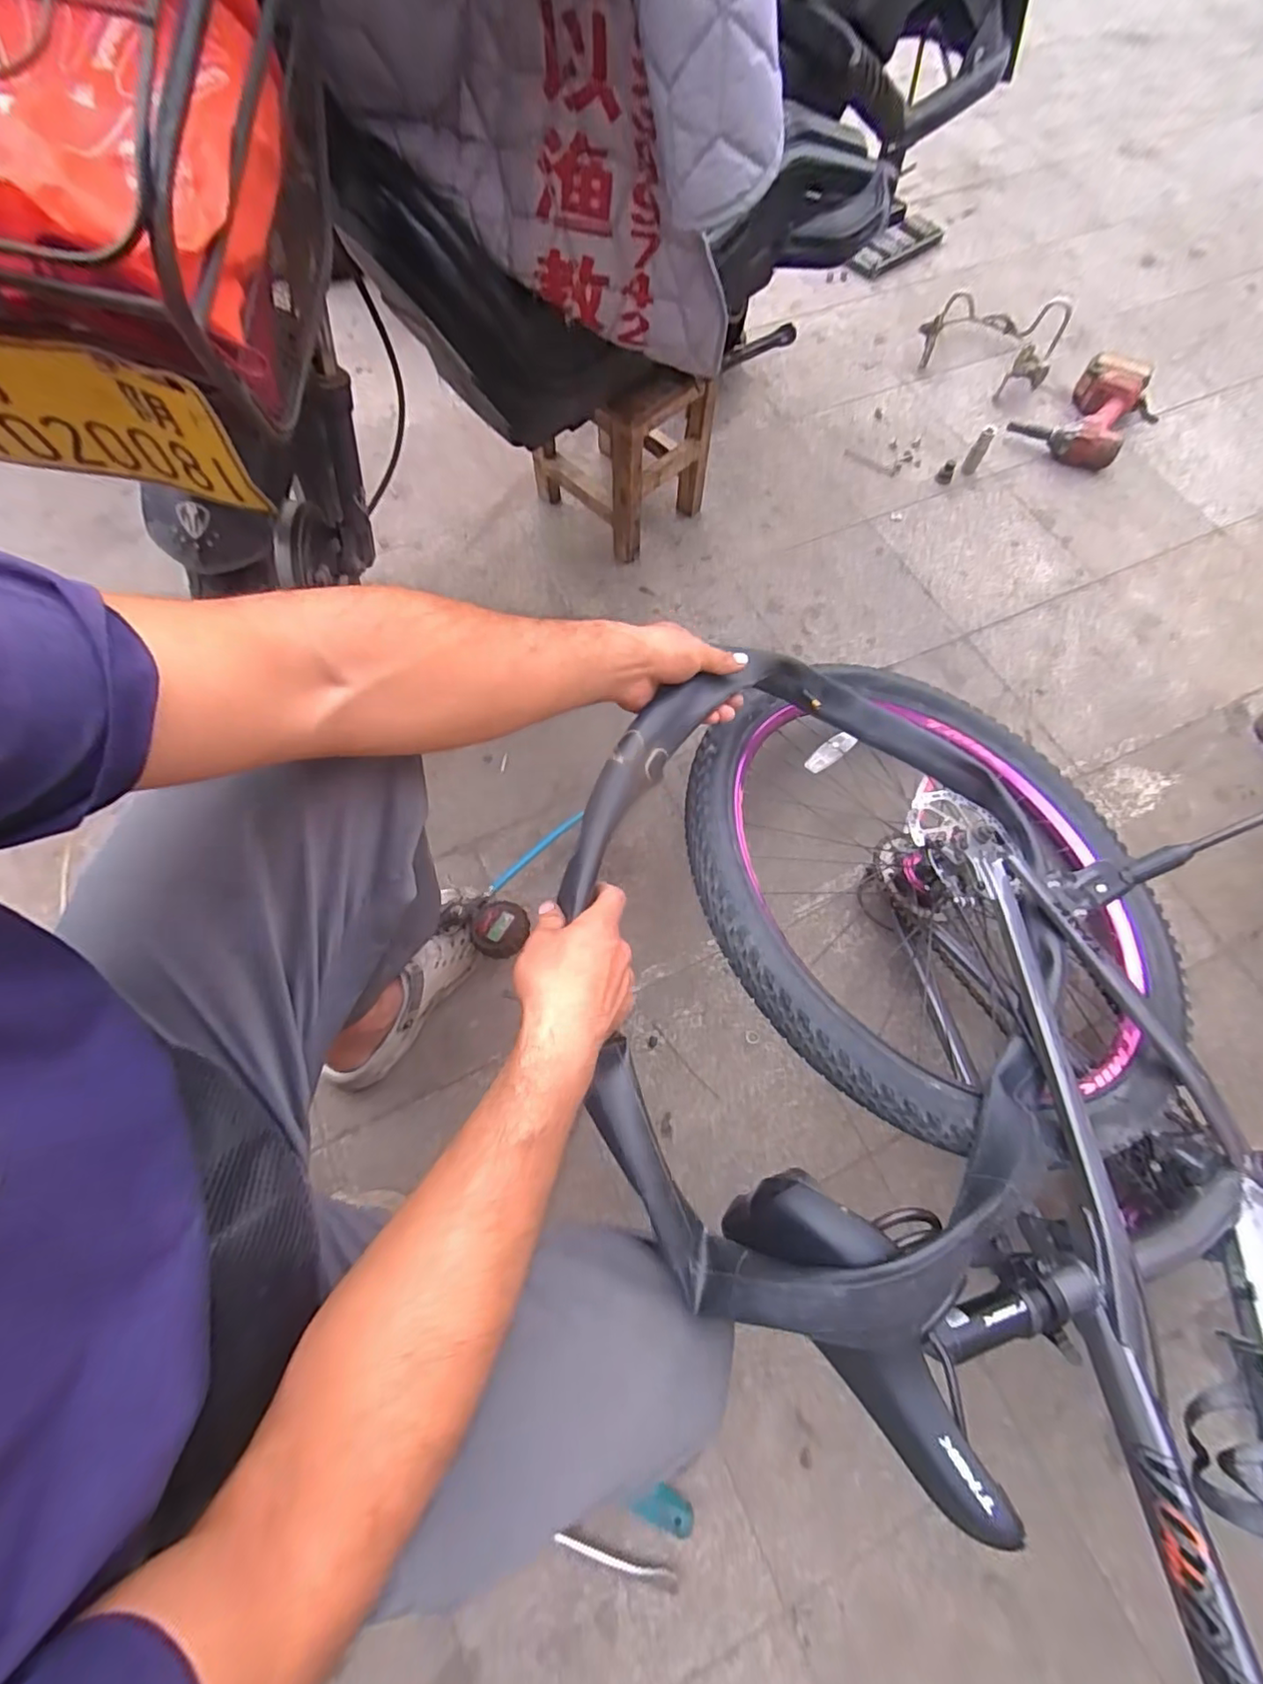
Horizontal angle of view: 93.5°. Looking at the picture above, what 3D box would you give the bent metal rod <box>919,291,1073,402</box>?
[{"bbox_3d":[0.793,-1.099,1.278,0.269,0.050,0.322,35,73,11],"label":"bent metal rod"}]

